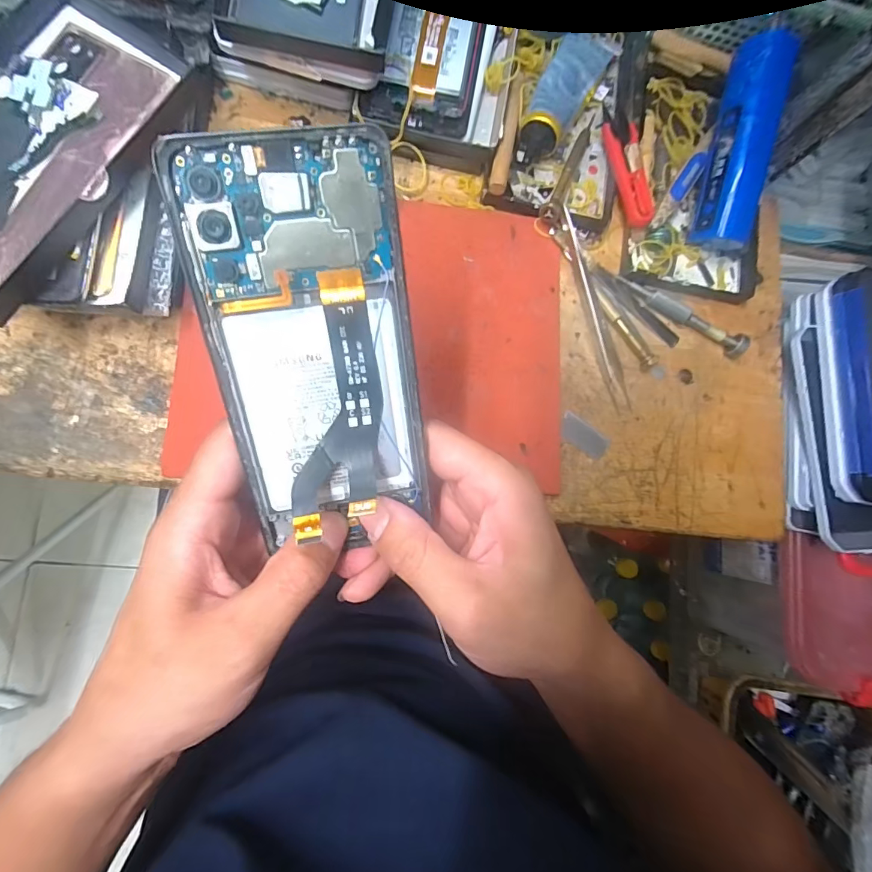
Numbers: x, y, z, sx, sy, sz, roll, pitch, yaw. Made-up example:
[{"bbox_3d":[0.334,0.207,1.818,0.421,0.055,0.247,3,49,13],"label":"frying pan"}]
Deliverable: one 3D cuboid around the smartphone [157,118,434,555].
[{"bbox_3d":[-0.044,-0.029,0.172,0.074,0.011,0.148,-10,113,-9],"label":"smartphone"}]

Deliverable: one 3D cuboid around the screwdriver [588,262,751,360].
[{"bbox_3d":[0.172,-0.095,0.336,0.129,0.017,0.014,28,80,-5],"label":"screwdriver"}]

